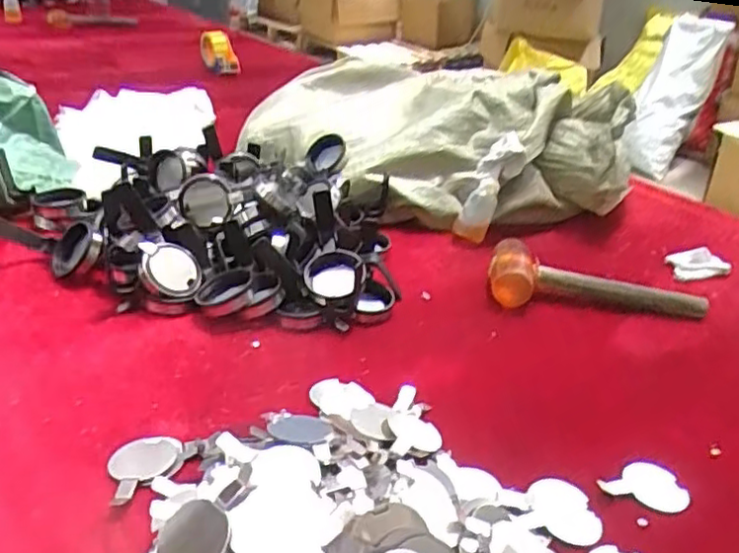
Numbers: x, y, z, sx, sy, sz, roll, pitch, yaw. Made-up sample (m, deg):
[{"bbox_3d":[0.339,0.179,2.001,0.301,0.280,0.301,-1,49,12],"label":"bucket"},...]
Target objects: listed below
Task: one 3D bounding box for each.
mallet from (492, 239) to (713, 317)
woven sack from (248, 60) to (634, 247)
[{"bbox_3d":[0.293,0.012,0.873,0.275,0.045,0.101,8,29,5],"label":"mallet"},{"bbox_3d":[0.108,-0.239,1.147,0.602,0.197,0.375,5,29,1],"label":"woven sack"}]

